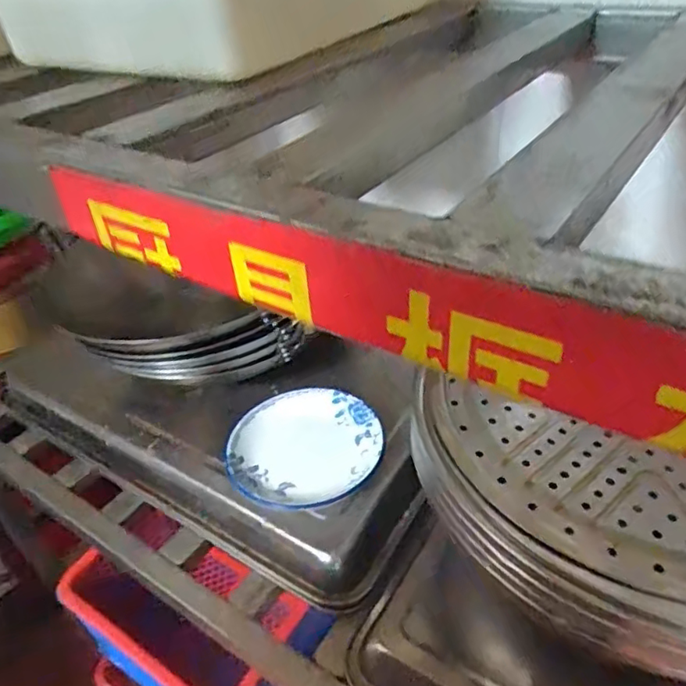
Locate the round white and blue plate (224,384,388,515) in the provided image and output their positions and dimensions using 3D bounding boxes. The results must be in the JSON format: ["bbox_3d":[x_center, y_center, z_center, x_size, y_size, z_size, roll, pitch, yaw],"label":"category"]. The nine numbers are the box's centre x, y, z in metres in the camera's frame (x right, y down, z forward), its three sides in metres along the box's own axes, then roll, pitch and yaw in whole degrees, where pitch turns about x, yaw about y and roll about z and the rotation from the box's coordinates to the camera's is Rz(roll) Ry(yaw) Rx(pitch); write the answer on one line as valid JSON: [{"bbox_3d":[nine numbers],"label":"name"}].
[{"bbox_3d":[-0.039,0.107,0.594,0.151,0.022,0.150,-3,37,3],"label":"round white and blue plate"}]

